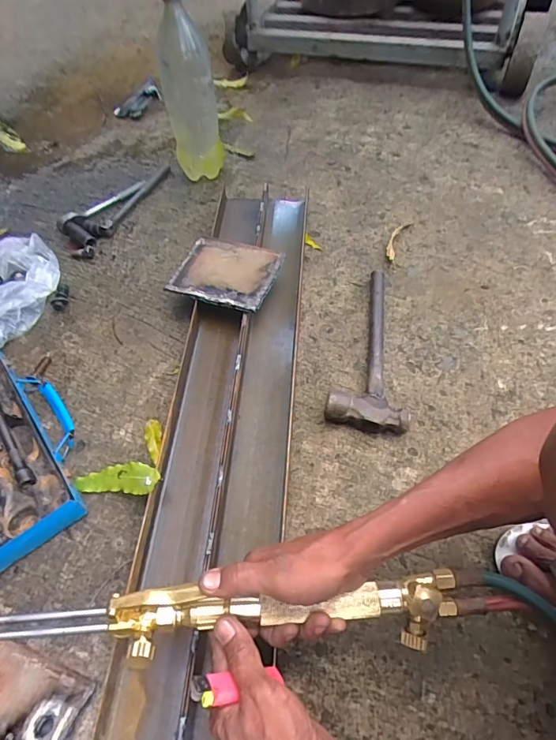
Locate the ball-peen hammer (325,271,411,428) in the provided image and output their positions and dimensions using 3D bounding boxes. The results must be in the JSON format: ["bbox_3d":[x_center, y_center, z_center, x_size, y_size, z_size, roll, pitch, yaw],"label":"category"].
[{"bbox_3d":[0.137,-0.039,0.623,0.103,0.029,0.263,8,55,11],"label":"ball-peen hammer"}]

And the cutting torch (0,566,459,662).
[{"bbox_3d":[-0.069,0.211,0.371,0.439,0.068,0.050,-3,55,-1],"label":"cutting torch"}]

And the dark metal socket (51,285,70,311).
[{"bbox_3d":[-0.347,-0.116,0.703,0.025,0.022,0.045,-11,54,-3],"label":"dark metal socket"}]

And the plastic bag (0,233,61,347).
[{"bbox_3d":[-0.428,-0.142,0.699,0.128,0.064,0.233,-2,59,-1],"label":"plastic bag"}]

